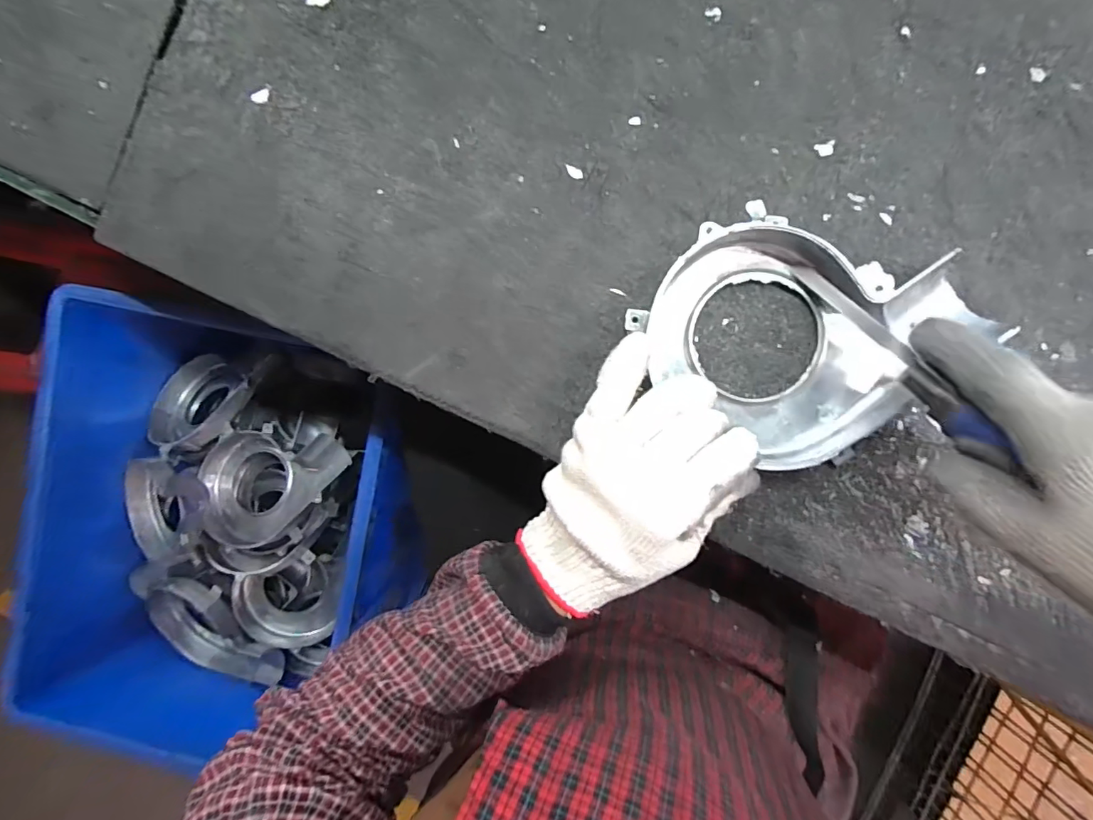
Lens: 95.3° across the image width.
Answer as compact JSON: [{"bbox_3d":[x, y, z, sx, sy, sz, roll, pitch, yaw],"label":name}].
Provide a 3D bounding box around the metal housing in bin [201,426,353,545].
[{"bbox_3d":[-0.350,0.087,0.657,0.193,0.060,0.142,-20,91,6],"label":"metal housing in bin"}]

